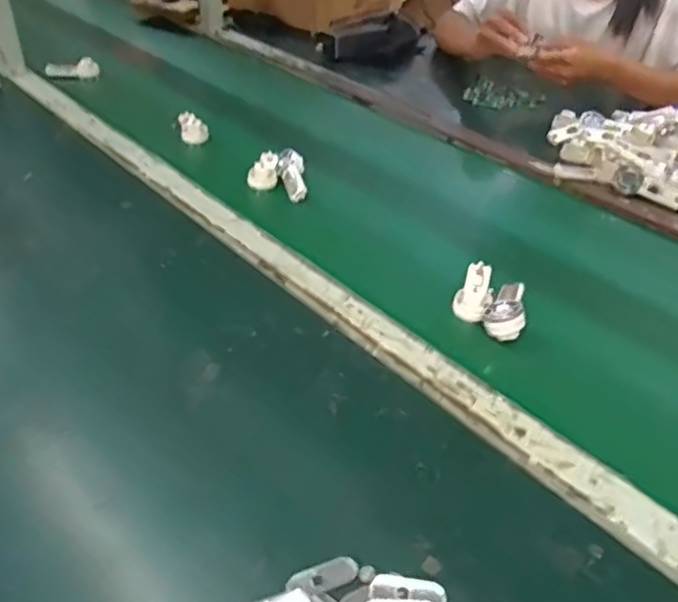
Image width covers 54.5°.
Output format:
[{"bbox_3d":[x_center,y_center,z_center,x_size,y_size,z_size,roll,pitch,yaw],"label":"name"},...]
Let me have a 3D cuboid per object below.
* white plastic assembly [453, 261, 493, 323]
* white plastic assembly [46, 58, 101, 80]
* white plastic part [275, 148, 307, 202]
[{"bbox_3d":[0.149,-0.017,0.715,0.037,0.028,0.095,10,40,12],"label":"white plastic assembly"},{"bbox_3d":[-0.495,-0.429,1.225,0.093,0.033,0.039,-16,42,-18],"label":"white plastic assembly"},{"bbox_3d":[-0.062,-0.170,0.901,0.037,0.018,0.084,-9,65,-10],"label":"white plastic part"}]

